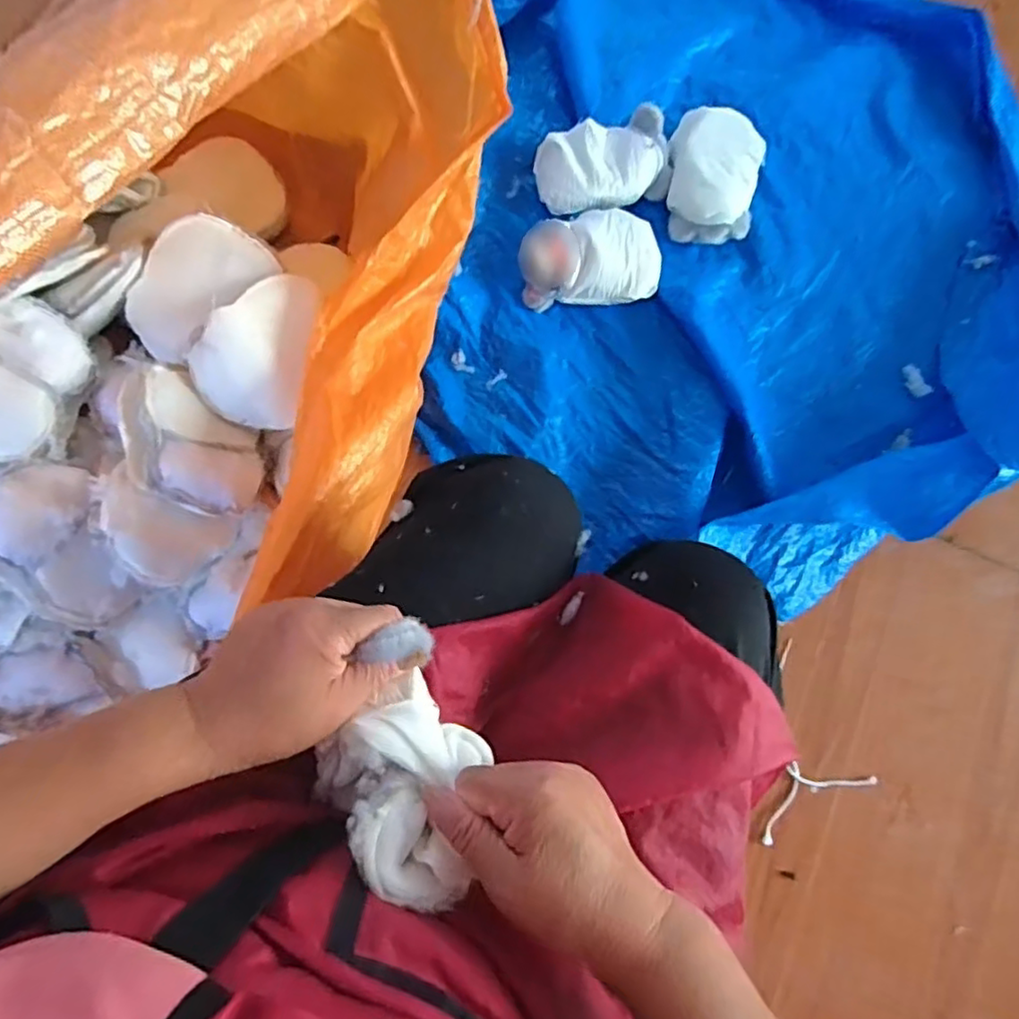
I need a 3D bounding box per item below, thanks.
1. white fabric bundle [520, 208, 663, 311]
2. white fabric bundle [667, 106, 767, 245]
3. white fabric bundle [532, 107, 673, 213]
[{"bbox_3d":[0.108,-0.338,0.885,0.185,0.059,0.117,-6,77,-3],"label":"white fabric bundle"},{"bbox_3d":[0.280,-0.457,0.909,0.125,0.069,0.174,9,77,1],"label":"white fabric bundle"},{"bbox_3d":[0.129,-0.472,0.908,0.178,0.075,0.112,-9,77,-4],"label":"white fabric bundle"}]

